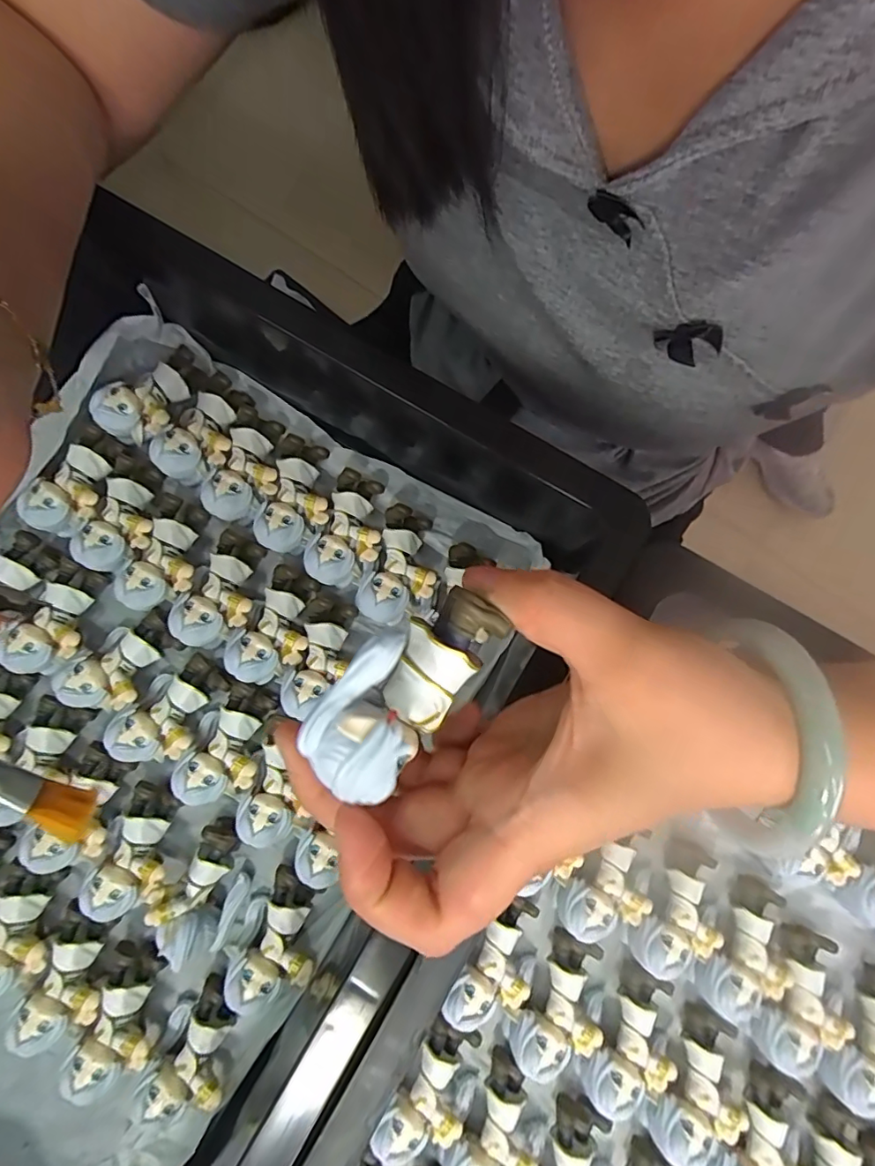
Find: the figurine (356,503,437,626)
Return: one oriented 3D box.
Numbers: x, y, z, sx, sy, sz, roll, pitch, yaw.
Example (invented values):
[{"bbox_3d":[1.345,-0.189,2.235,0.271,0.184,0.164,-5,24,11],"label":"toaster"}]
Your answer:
[{"bbox_3d":[-0.022,-0.009,0.285,0.039,0.022,0.063,3,81,0],"label":"figurine"}]

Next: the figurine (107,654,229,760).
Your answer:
[{"bbox_3d":[-0.138,0.065,0.271,0.037,0.023,0.058,26,82,3],"label":"figurine"}]

